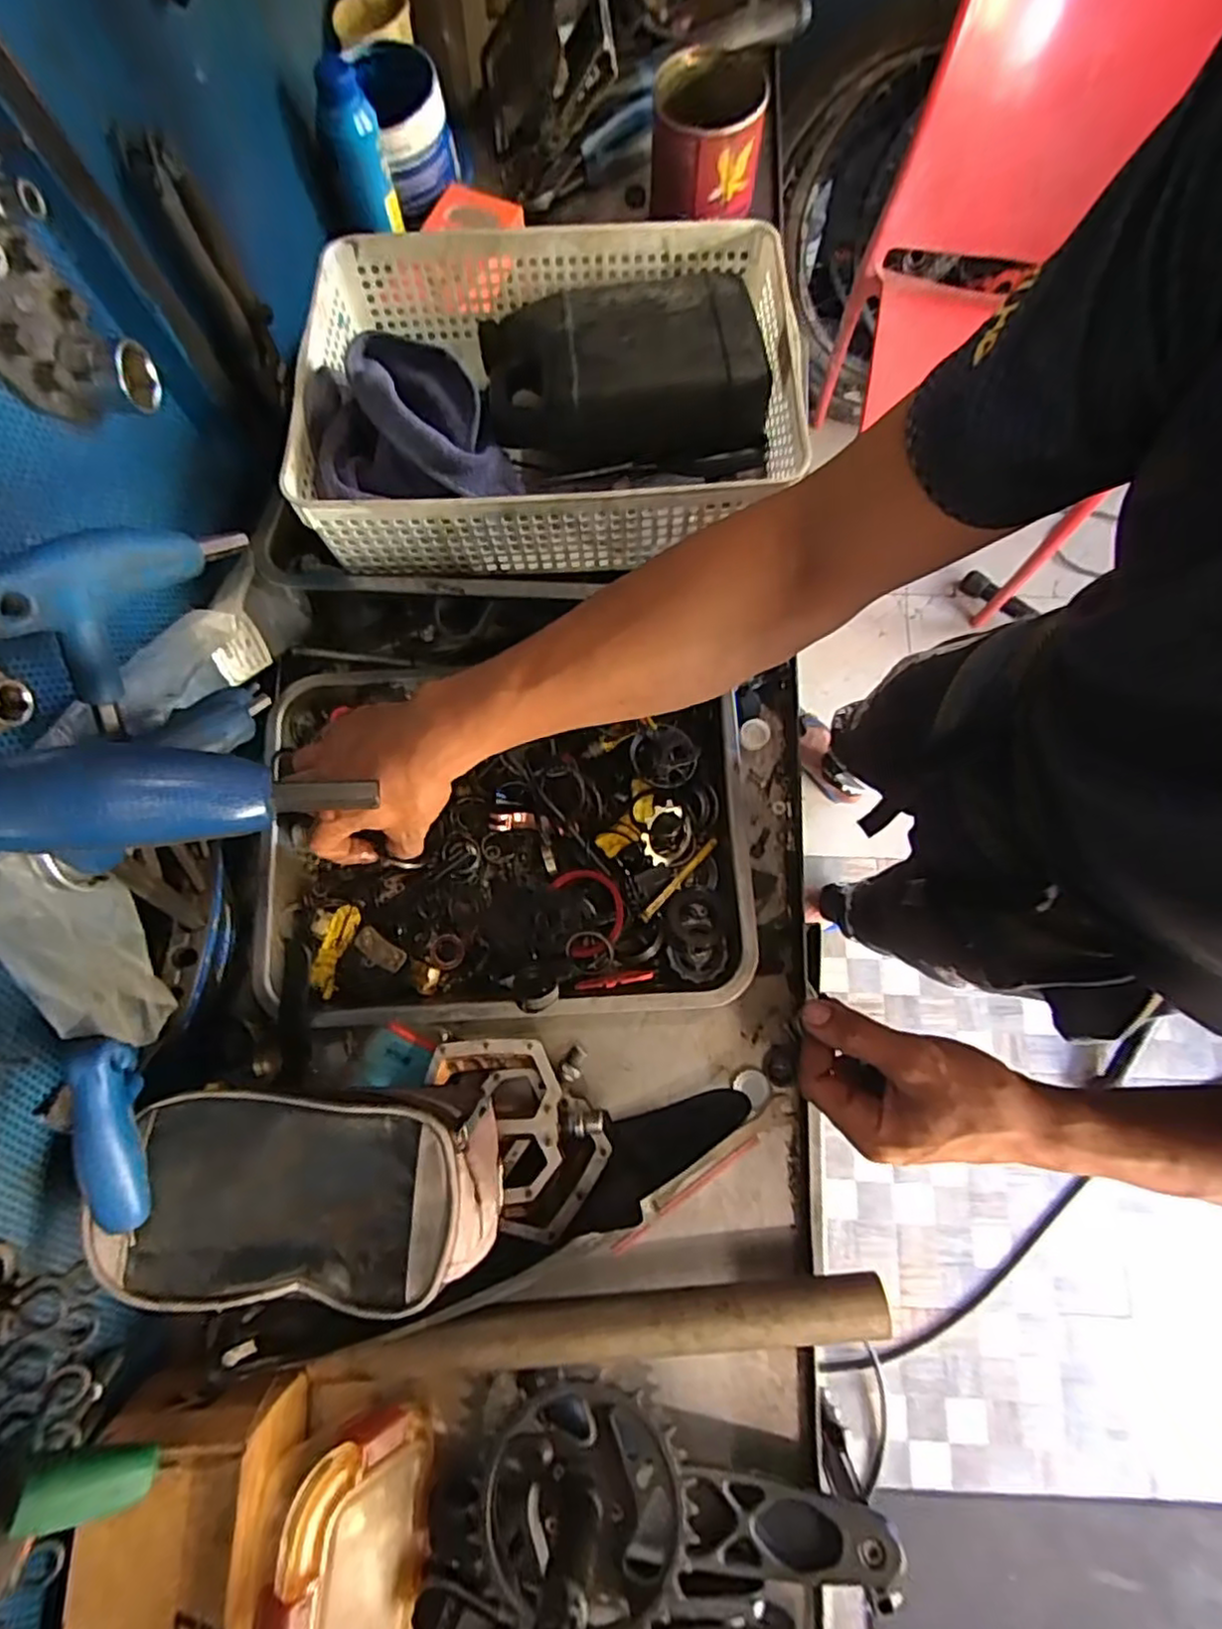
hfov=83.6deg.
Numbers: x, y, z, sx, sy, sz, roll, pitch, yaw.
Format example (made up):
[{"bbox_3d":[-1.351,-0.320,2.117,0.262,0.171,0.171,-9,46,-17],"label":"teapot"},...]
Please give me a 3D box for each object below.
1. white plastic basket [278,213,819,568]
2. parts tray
[{"bbox_3d":[-0.044,-0.301,0.483,0.328,0.086,0.248,-1,77,2],"label":"white plastic basket"},{"bbox_3d":[-0.078,0.018,0.510,0.347,0.048,0.249,-3,76,1],"label":"parts tray"}]

